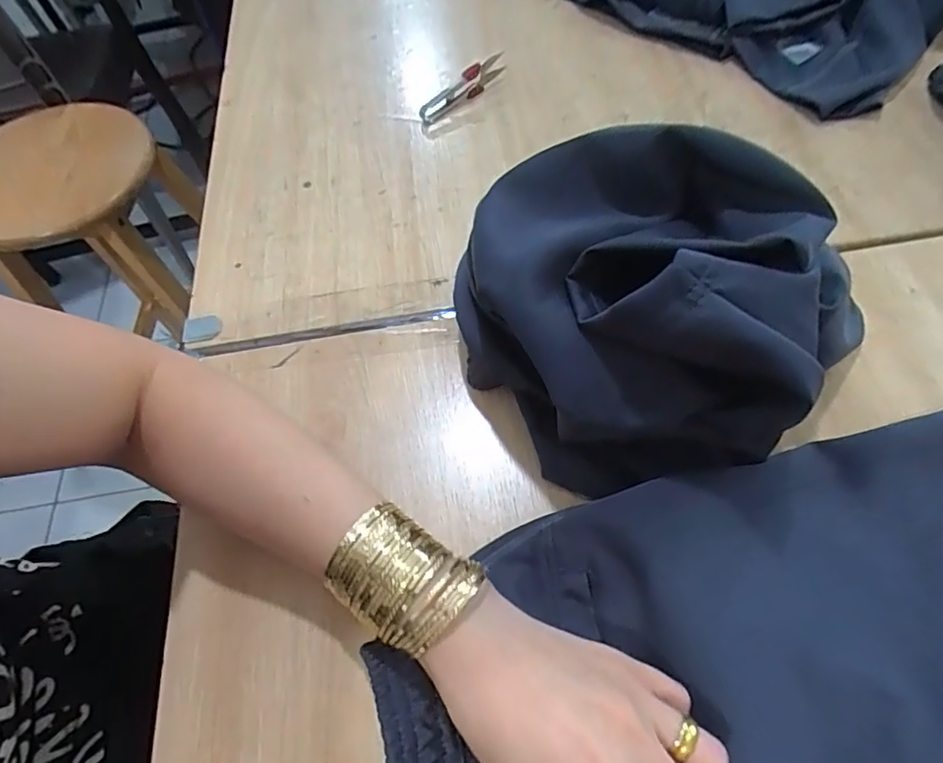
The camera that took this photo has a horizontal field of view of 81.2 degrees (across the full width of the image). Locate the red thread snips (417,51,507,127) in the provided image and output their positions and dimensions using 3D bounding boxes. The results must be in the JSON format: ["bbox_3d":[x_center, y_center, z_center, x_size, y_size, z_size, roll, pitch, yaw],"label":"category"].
[{"bbox_3d":[-0.008,-0.281,0.525,0.099,0.029,0.014,-37,64,-16],"label":"red thread snips"}]

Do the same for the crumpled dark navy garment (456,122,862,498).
[{"bbox_3d":[0.088,-0.046,0.320,0.167,0.127,0.217,-37,64,-16],"label":"crumpled dark navy garment"}]

